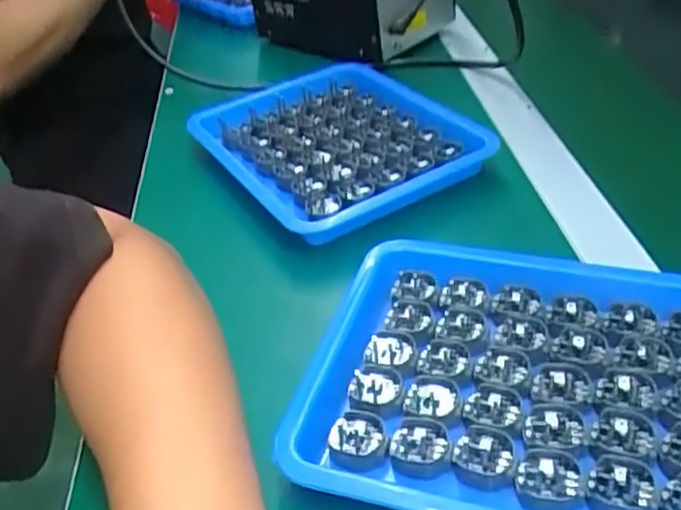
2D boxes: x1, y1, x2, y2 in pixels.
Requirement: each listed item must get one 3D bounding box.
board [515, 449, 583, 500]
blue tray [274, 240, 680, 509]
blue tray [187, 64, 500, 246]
[{"bbox_3d":[0.091,0.095,0.303,0.027,0.004,0.025,-1,39,7],"label":"board"},{"bbox_3d":[0.096,0.064,0.336,0.220,0.023,0.174,7,40,16],"label":"blue tray"},{"bbox_3d":[-0.006,-0.095,0.554,0.183,0.025,0.219,-24,41,-21],"label":"blue tray"}]

